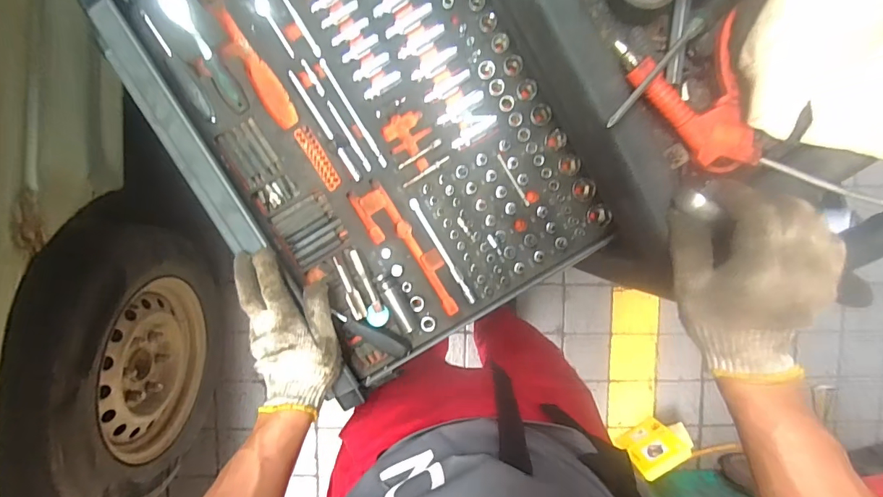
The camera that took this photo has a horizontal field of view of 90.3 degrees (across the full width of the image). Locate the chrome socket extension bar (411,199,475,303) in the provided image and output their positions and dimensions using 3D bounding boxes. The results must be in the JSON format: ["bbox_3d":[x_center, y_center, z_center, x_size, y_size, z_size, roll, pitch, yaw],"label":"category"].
[{"bbox_3d":[0.002,0.003,0.556,0.011,0.009,0.150,-31,96,0],"label":"chrome socket extension bar"}]

